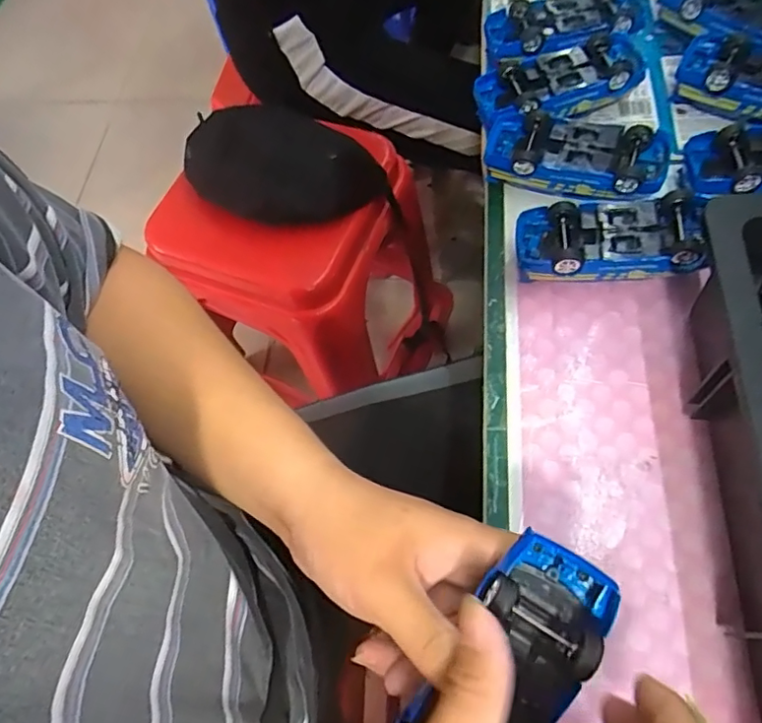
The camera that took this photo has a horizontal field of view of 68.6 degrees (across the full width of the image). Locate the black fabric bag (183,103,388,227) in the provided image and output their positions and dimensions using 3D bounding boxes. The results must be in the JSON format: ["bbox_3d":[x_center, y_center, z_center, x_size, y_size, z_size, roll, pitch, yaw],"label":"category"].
[{"bbox_3d":[-0.131,-0.243,0.713,0.264,0.041,0.139,23,103,10],"label":"black fabric bag"}]

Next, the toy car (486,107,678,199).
[{"bbox_3d":[0.147,-0.155,0.424,0.133,0.032,0.056,14,67,13],"label":"toy car"}]

